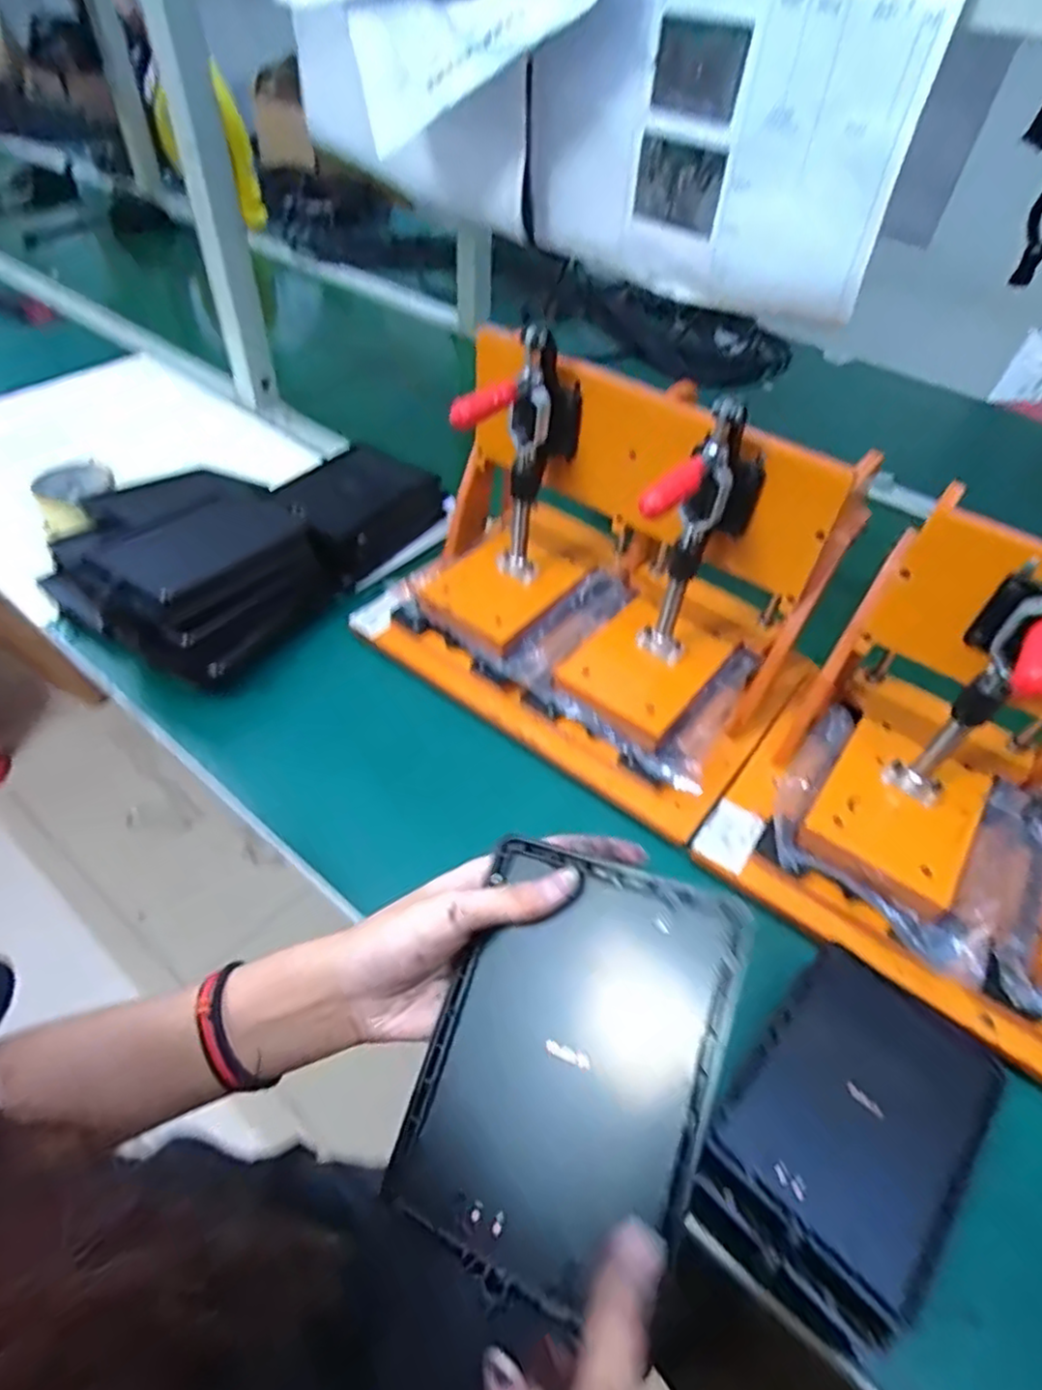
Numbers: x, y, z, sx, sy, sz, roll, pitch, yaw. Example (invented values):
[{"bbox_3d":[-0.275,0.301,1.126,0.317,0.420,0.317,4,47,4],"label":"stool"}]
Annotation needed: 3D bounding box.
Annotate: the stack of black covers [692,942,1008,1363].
[{"bbox_3d":[0.191,0.254,0.408,0.122,0.055,0.182,35,54,24],"label":"stack of black covers"}]

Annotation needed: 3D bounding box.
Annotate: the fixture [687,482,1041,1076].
[{"bbox_3d":[0.353,0.057,0.434,0.368,0.215,0.230,31,53,22],"label":"fixture"}]

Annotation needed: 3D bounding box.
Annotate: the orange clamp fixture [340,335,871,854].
[{"bbox_3d":[0.058,-0.117,0.585,0.367,0.242,0.232,30,52,21],"label":"orange clamp fixture"}]

